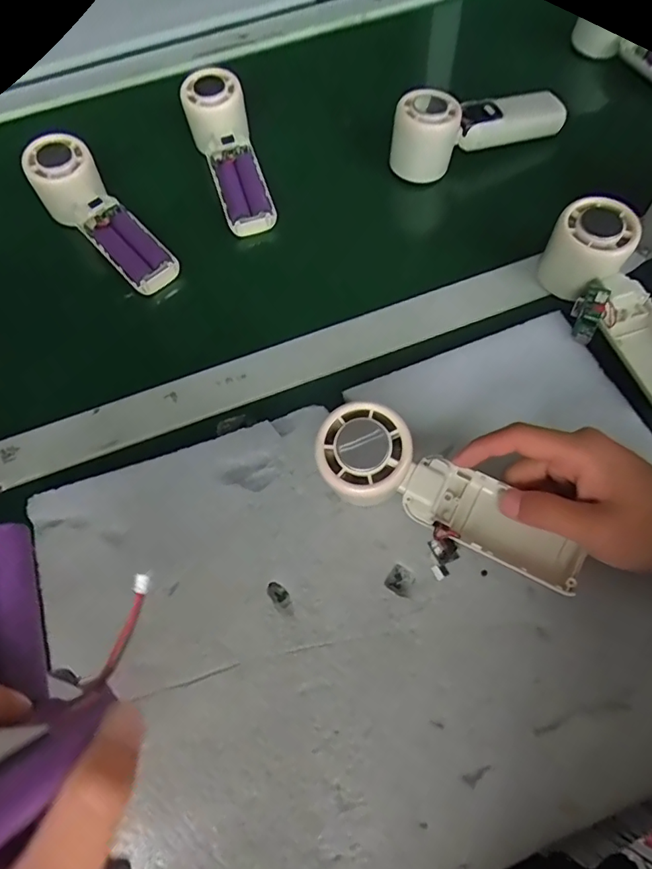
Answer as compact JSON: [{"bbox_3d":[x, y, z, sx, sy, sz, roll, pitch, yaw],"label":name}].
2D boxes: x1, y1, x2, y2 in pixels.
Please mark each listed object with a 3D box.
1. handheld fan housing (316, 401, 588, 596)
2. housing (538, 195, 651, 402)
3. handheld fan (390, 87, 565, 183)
[{"bbox_3d":[0.069,0.039,0.302,0.161,0.025,0.051,31,69,-1],"label":"handheld fan housing"},{"bbox_3d":[0.210,-0.090,0.368,0.058,0.053,0.163,-19,65,-5],"label":"housing"},{"bbox_3d":[0.138,-0.289,0.478,0.164,0.065,0.050,-19,65,-5],"label":"handheld fan"}]

